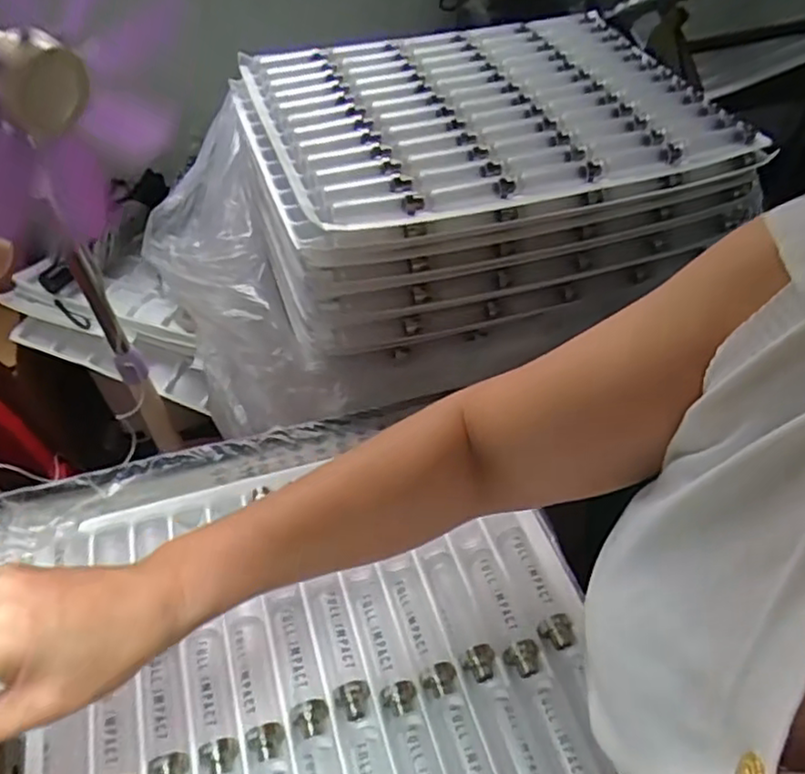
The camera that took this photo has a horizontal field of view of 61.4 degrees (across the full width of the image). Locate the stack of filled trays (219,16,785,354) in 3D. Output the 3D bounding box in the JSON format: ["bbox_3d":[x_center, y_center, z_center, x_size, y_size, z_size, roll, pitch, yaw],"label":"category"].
[{"bbox_3d":[0.078,-0.246,0.730,0.455,0.151,0.340,-17,52,-8],"label":"stack of filled trays"}]

